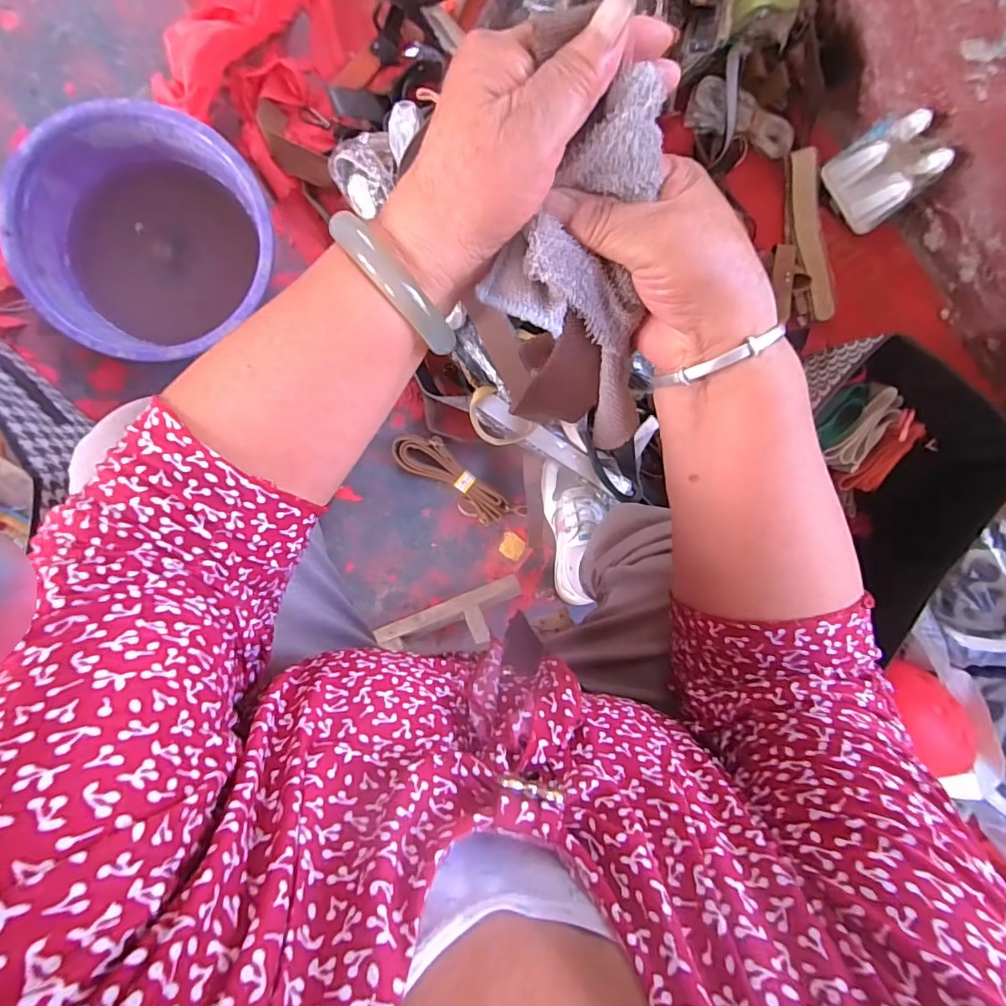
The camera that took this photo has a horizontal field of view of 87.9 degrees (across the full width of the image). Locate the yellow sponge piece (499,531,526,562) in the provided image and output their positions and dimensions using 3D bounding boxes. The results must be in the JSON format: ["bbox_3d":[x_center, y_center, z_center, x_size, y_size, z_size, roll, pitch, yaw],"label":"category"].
[{"bbox_3d":[0.014,0.069,0.828,0.040,0.008,0.039,28,90,-9],"label":"yellow sponge piece"}]

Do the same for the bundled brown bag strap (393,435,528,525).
[{"bbox_3d":[-0.068,-0.031,0.786,0.212,0.027,0.064,39,88,-9],"label":"bundled brown bag strap"}]

